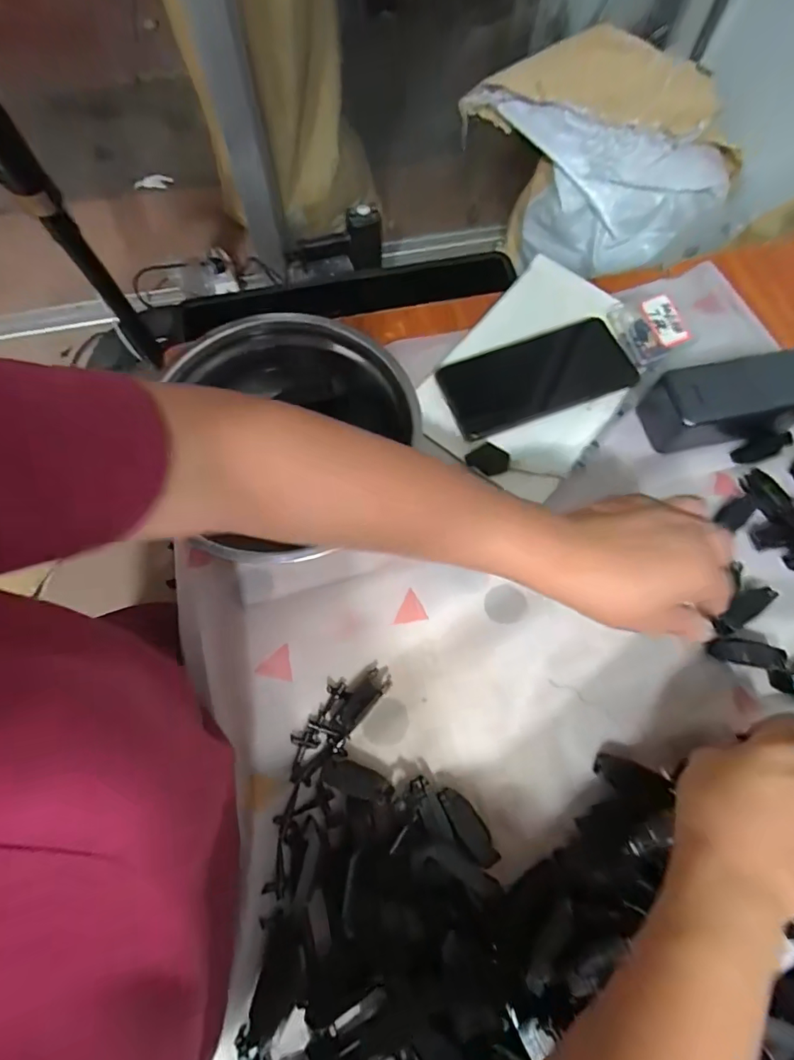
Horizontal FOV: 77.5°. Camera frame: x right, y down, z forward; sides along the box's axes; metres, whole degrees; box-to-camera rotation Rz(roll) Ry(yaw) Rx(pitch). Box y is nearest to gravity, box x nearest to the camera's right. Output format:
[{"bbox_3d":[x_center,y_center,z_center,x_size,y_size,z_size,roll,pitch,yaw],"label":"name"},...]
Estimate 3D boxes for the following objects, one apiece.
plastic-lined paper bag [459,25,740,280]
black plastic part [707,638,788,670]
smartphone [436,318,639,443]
[{"bbox_3d":[0.356,-0.650,0.934,0.495,0.318,0.165,19,70,7],"label":"plastic-lined paper bag"},{"bbox_3d":[0.255,0.089,0.361,0.048,0.008,0.018,5,69,17],"label":"black plastic part"},{"bbox_3d":[0.127,-0.138,0.444,0.172,0.009,0.077,-18,71,-7],"label":"smartphone"}]

